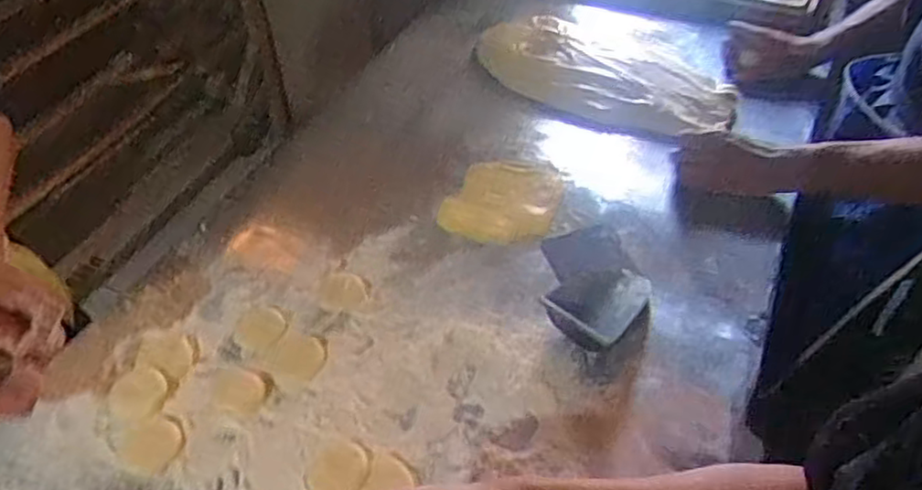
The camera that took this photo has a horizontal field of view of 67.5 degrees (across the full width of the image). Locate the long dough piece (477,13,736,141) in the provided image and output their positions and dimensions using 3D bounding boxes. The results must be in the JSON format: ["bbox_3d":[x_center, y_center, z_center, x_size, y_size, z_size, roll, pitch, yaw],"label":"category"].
[{"bbox_3d":[0.216,-0.260,1.039,0.385,0.045,0.207,23,52,22],"label":"long dough piece"}]

